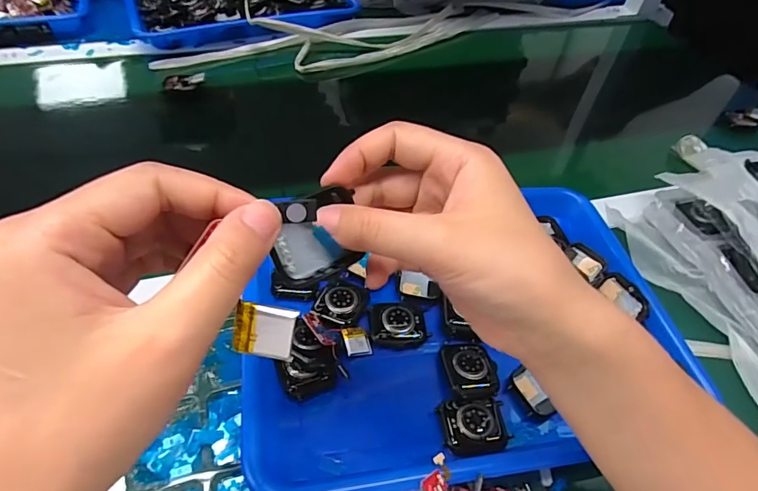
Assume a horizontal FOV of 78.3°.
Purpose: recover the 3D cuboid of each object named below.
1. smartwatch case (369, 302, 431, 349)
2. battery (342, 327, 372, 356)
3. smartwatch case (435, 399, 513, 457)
[{"bbox_3d":[0.015,0.058,0.344,0.040,0.010,0.031,-1,49,-6],"label":"smartwatch case"},{"bbox_3d":[-0.016,0.068,0.334,0.018,0.005,0.021,-11,51,-14],"label":"battery"},{"bbox_3d":[0.063,0.119,0.307,0.044,0.013,0.033,-4,50,-8],"label":"smartwatch case"}]

